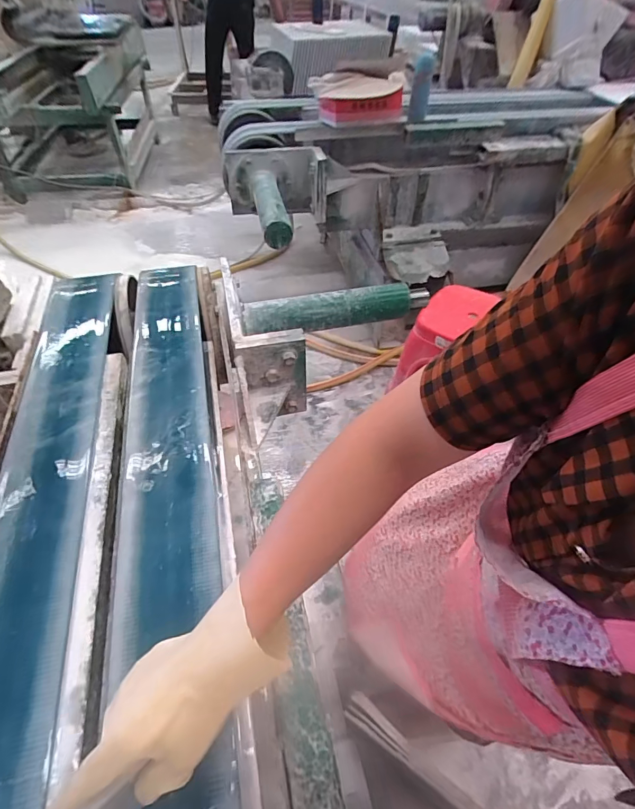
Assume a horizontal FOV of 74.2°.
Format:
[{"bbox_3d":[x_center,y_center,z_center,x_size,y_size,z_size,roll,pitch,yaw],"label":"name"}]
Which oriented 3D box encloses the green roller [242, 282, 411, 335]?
[{"bbox_3d":[0.027,-0.230,1.013,0.409,0.066,0.074,-10,49,-11],"label":"green roller"}]

